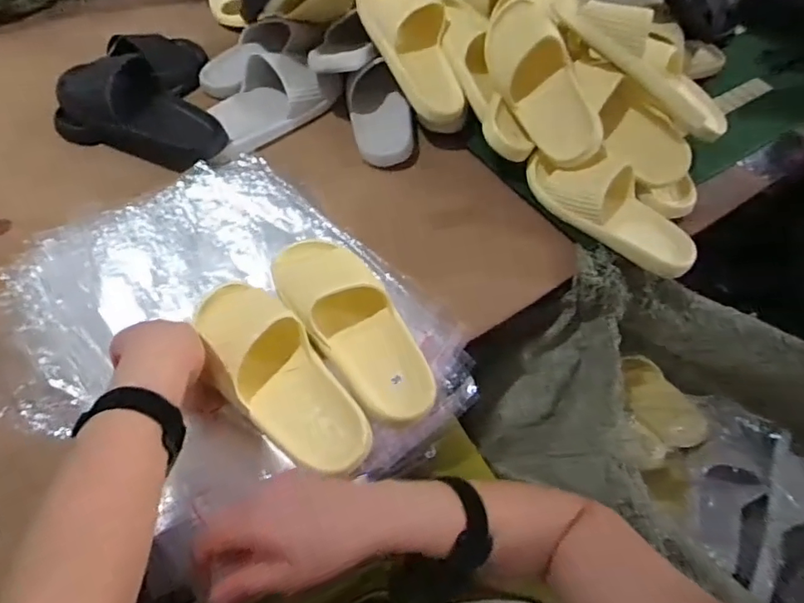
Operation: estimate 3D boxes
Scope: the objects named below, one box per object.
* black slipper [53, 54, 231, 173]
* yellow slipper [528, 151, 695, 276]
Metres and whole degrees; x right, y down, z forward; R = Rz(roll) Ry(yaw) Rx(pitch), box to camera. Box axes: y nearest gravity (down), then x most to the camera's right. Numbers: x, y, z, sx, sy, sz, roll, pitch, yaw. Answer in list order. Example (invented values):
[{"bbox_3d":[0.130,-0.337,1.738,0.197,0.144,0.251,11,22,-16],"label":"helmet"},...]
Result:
[{"bbox_3d":[-0.373,-0.263,0.739,0.236,0.073,0.113,26,58,12],"label":"black slipper"},{"bbox_3d":[0.291,-0.131,0.733,0.087,0.071,0.254,-37,67,-25],"label":"yellow slipper"}]

